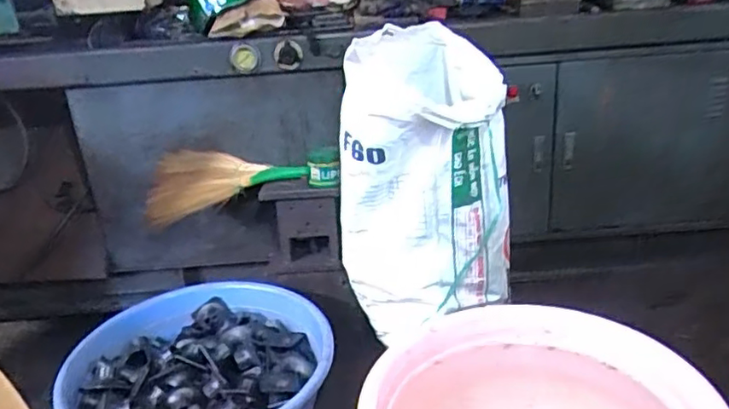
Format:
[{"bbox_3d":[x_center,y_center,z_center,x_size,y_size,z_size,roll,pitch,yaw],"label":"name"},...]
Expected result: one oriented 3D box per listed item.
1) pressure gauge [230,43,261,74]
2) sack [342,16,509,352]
[{"bbox_3d":[-0.308,-0.376,1.596,0.079,0.072,0.019,0,25,7],"label":"pressure gauge"},{"bbox_3d":[0.150,-0.040,1.453,0.341,0.643,0.303,-19,29,-30],"label":"sack"}]

